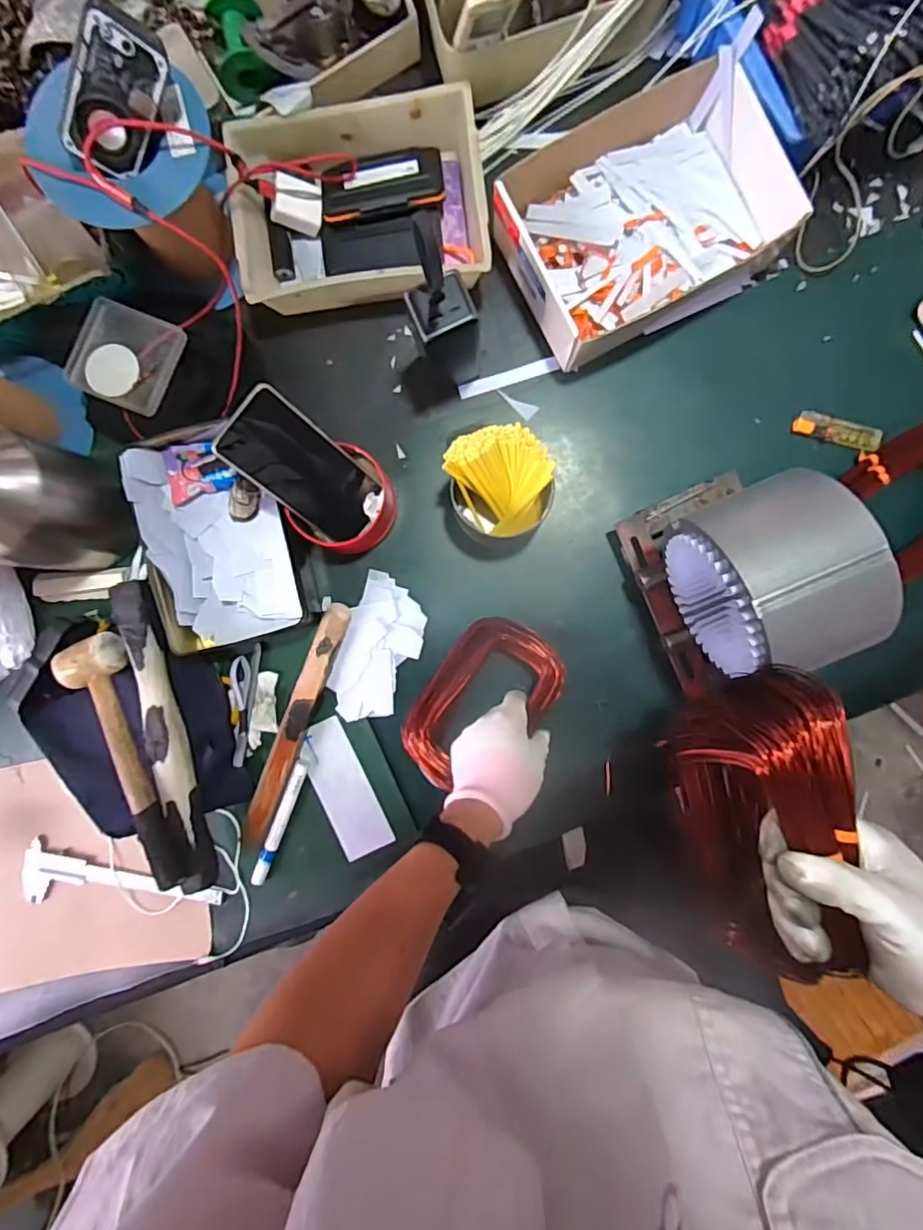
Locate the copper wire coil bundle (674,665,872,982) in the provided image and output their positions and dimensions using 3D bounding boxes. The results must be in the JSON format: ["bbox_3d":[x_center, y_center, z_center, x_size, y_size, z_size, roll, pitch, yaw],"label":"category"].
[{"bbox_3d":[0.203,0.133,0.388,0.075,0.107,0.186,-4,94,4],"label":"copper wire coil bundle"}]

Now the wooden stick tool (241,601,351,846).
[{"bbox_3d":[-0.178,0.121,0.595,0.026,0.018,0.277,21,94,1],"label":"wooden stick tool"}]

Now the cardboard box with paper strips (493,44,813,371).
[{"bbox_3d":[0.170,-0.392,0.548,0.247,0.067,0.202,-29,92,3],"label":"cardboard box with paper strips"}]

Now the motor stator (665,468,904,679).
[{"bbox_3d":[0.247,-0.025,0.455,0.119,0.128,0.142,-24,92,3],"label":"motor stator"}]

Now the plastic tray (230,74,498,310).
[{"bbox_3d":[-0.099,-0.409,0.566,0.246,0.056,0.174,-5,93,2],"label":"plastic tray"}]

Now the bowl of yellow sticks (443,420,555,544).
[{"bbox_3d":[0.039,-0.126,0.558,0.096,0.093,0.097,0,93,2],"label":"bowl of yellow sticks"}]

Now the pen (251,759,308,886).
[{"bbox_3d":[-0.199,0.227,0.611,0.014,0.012,0.146,22,94,1],"label":"pen"}]

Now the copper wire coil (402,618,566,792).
[{"bbox_3d":[0.019,0.092,0.573,0.113,0.035,0.177,34,95,1],"label":"copper wire coil"}]

